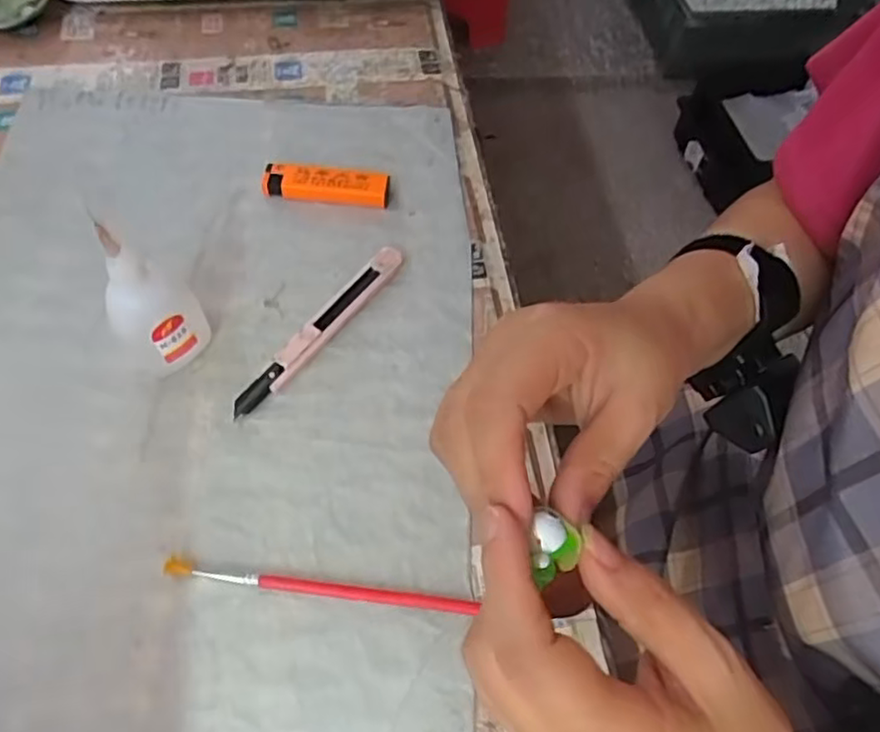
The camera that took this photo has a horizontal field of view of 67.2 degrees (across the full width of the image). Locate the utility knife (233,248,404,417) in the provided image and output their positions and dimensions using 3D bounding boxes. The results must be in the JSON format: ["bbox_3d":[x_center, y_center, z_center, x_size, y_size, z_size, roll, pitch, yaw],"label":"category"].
[{"bbox_3d":[-0.068,-0.022,0.379,0.015,0.013,0.133,35,64,15],"label":"utility knife"}]

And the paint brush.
[{"bbox_3d":[-0.057,0.104,0.312,0.142,0.006,0.008,7,60,0],"label":"paint brush"}]

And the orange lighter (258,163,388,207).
[{"bbox_3d":[-0.075,-0.118,0.434,0.080,0.014,0.020,5,60,-1],"label":"orange lighter"}]

